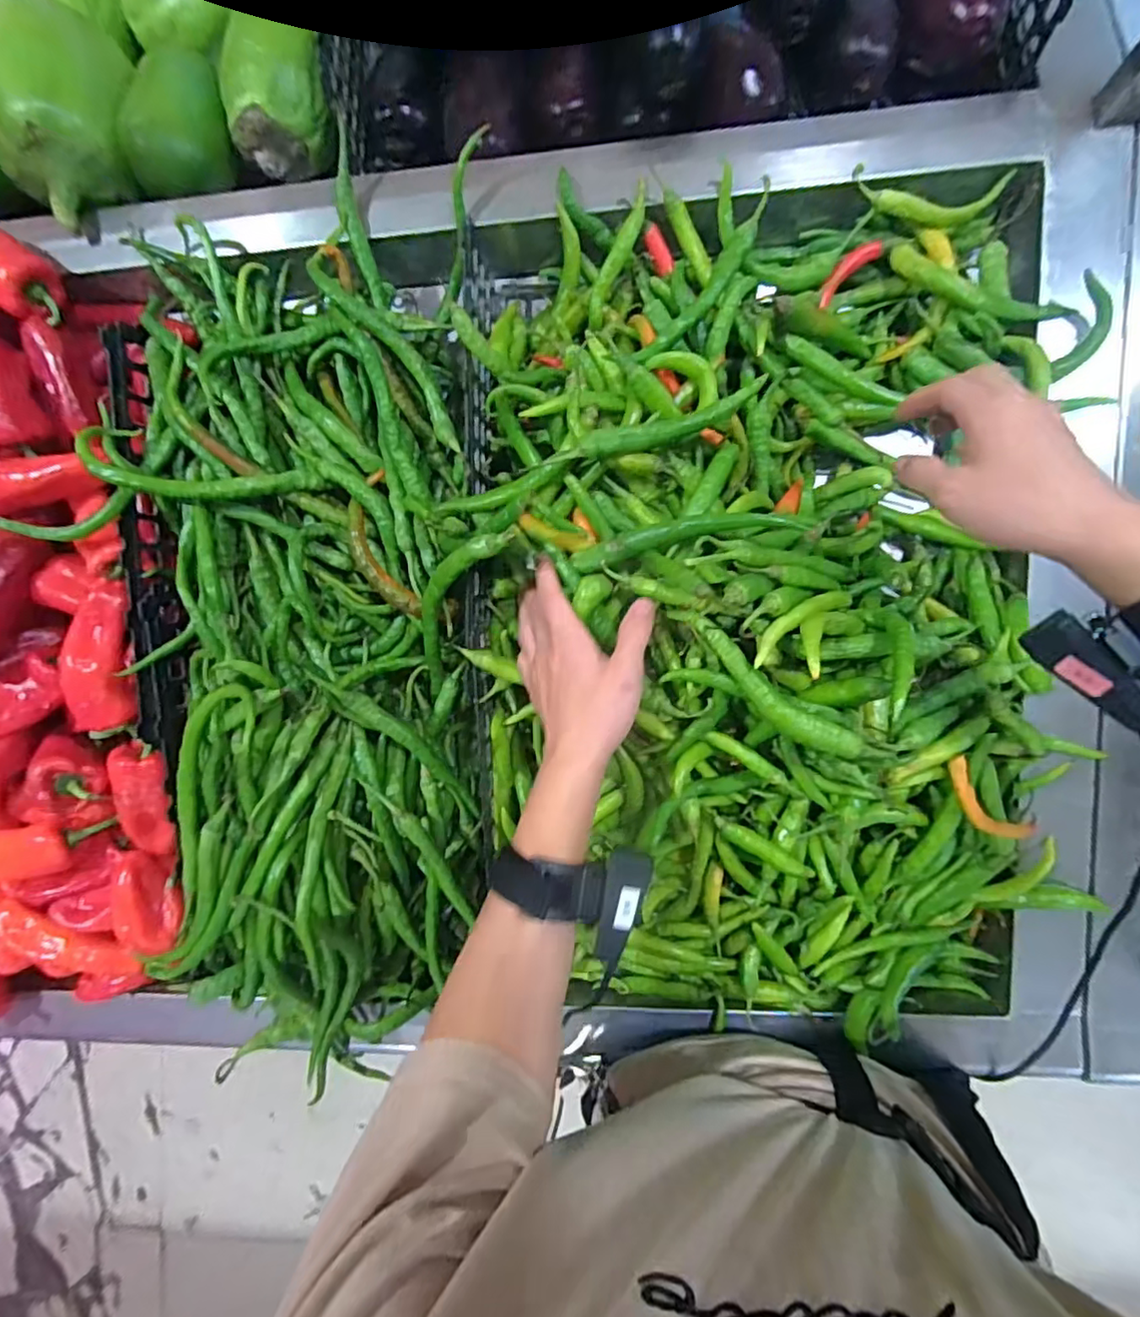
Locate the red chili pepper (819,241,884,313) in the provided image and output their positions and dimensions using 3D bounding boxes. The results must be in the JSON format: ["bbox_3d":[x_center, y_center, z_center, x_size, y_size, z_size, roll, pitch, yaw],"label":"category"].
[{"bbox_3d":[0.231,-0.322,0.496,0.065,0.019,0.018,-42,84,3],"label":"red chili pepper"}]

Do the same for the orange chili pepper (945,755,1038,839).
[{"bbox_3d":[0.325,0.115,0.463,0.096,0.011,0.033,41,92,-8],"label":"orange chili pepper"}]

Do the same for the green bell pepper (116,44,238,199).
[{"bbox_3d":[-0.359,-0.489,0.550,0.077,0.064,0.114,2,88,6],"label":"green bell pepper"}]

